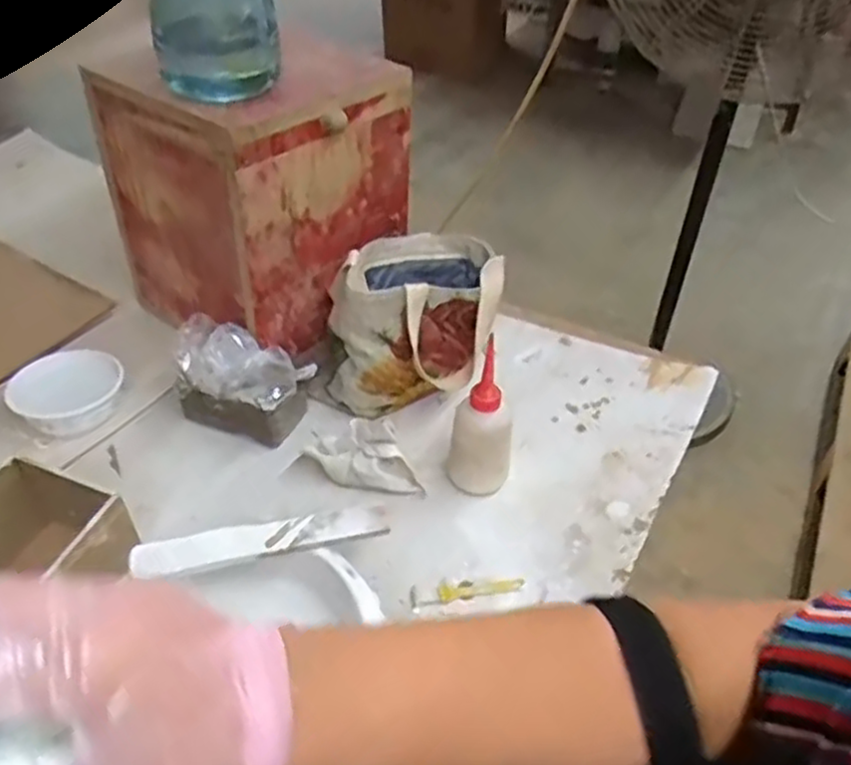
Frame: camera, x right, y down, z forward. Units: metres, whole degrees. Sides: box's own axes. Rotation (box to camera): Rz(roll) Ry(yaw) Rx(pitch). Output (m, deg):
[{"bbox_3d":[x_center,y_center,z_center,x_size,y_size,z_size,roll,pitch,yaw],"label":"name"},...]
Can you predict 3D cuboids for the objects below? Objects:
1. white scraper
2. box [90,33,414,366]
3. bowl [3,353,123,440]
[{"bbox_3d":[-0.130,0.124,0.598,0.196,0.010,0.035,-9,45,-11],"label":"white scraper"},{"bbox_3d":[-0.187,-0.228,0.871,0.273,0.268,0.252,-33,53,-30],"label":"box"},{"bbox_3d":[-0.381,0.014,0.797,0.097,0.049,0.094,1,44,-1],"label":"bowl"}]

